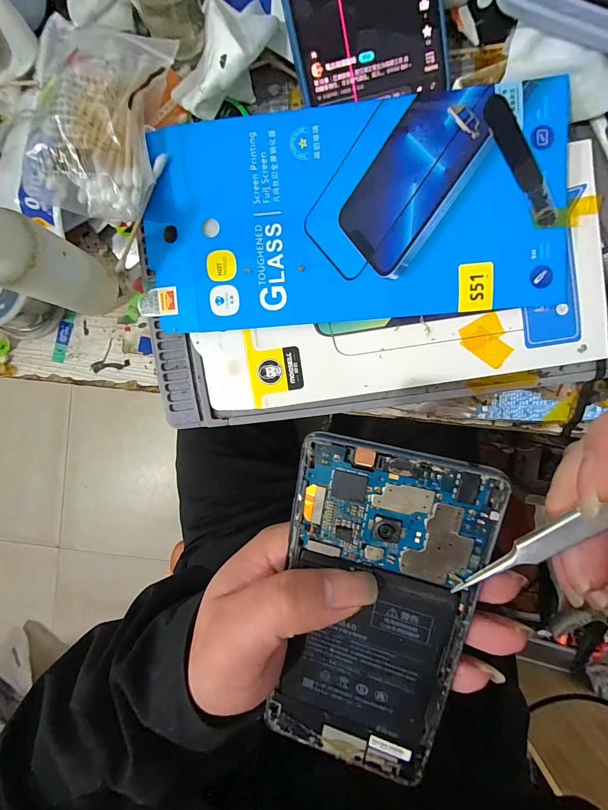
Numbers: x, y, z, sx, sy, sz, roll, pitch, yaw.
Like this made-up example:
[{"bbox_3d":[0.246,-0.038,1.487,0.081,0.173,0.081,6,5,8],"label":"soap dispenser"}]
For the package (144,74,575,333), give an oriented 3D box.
[{"bbox_3d":[0.024,-0.105,0.184,0.227,0.005,0.114,-3,91,3],"label":"package"}]

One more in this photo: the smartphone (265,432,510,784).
[{"bbox_3d":[0.029,0.091,0.141,0.073,0.013,0.153,5,102,3],"label":"smartphone"}]

